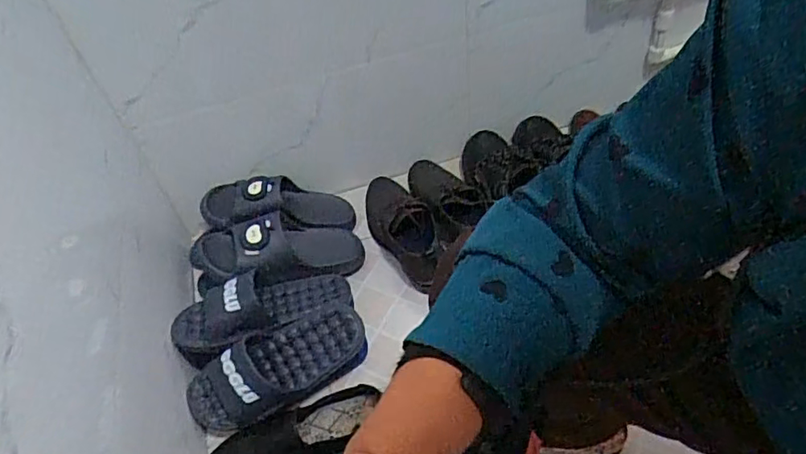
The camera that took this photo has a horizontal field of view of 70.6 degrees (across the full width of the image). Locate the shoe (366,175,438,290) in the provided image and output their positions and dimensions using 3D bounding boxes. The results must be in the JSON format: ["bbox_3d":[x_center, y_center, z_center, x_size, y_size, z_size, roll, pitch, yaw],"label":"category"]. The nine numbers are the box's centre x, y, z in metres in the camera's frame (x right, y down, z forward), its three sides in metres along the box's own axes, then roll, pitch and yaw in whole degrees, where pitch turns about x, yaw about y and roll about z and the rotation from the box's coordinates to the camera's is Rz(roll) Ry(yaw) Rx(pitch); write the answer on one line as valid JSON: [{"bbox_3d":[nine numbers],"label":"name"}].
[{"bbox_3d":[-0.010,-0.009,1.032,0.096,0.096,0.259,-20,48,-8],"label":"shoe"}]

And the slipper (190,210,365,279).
[{"bbox_3d":[-0.203,0.032,0.960,0.283,0.090,0.113,2,50,-13],"label":"slipper"}]

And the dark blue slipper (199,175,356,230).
[{"bbox_3d":[-0.218,-0.050,1.030,0.275,0.076,0.093,4,49,-15],"label":"dark blue slipper"}]

